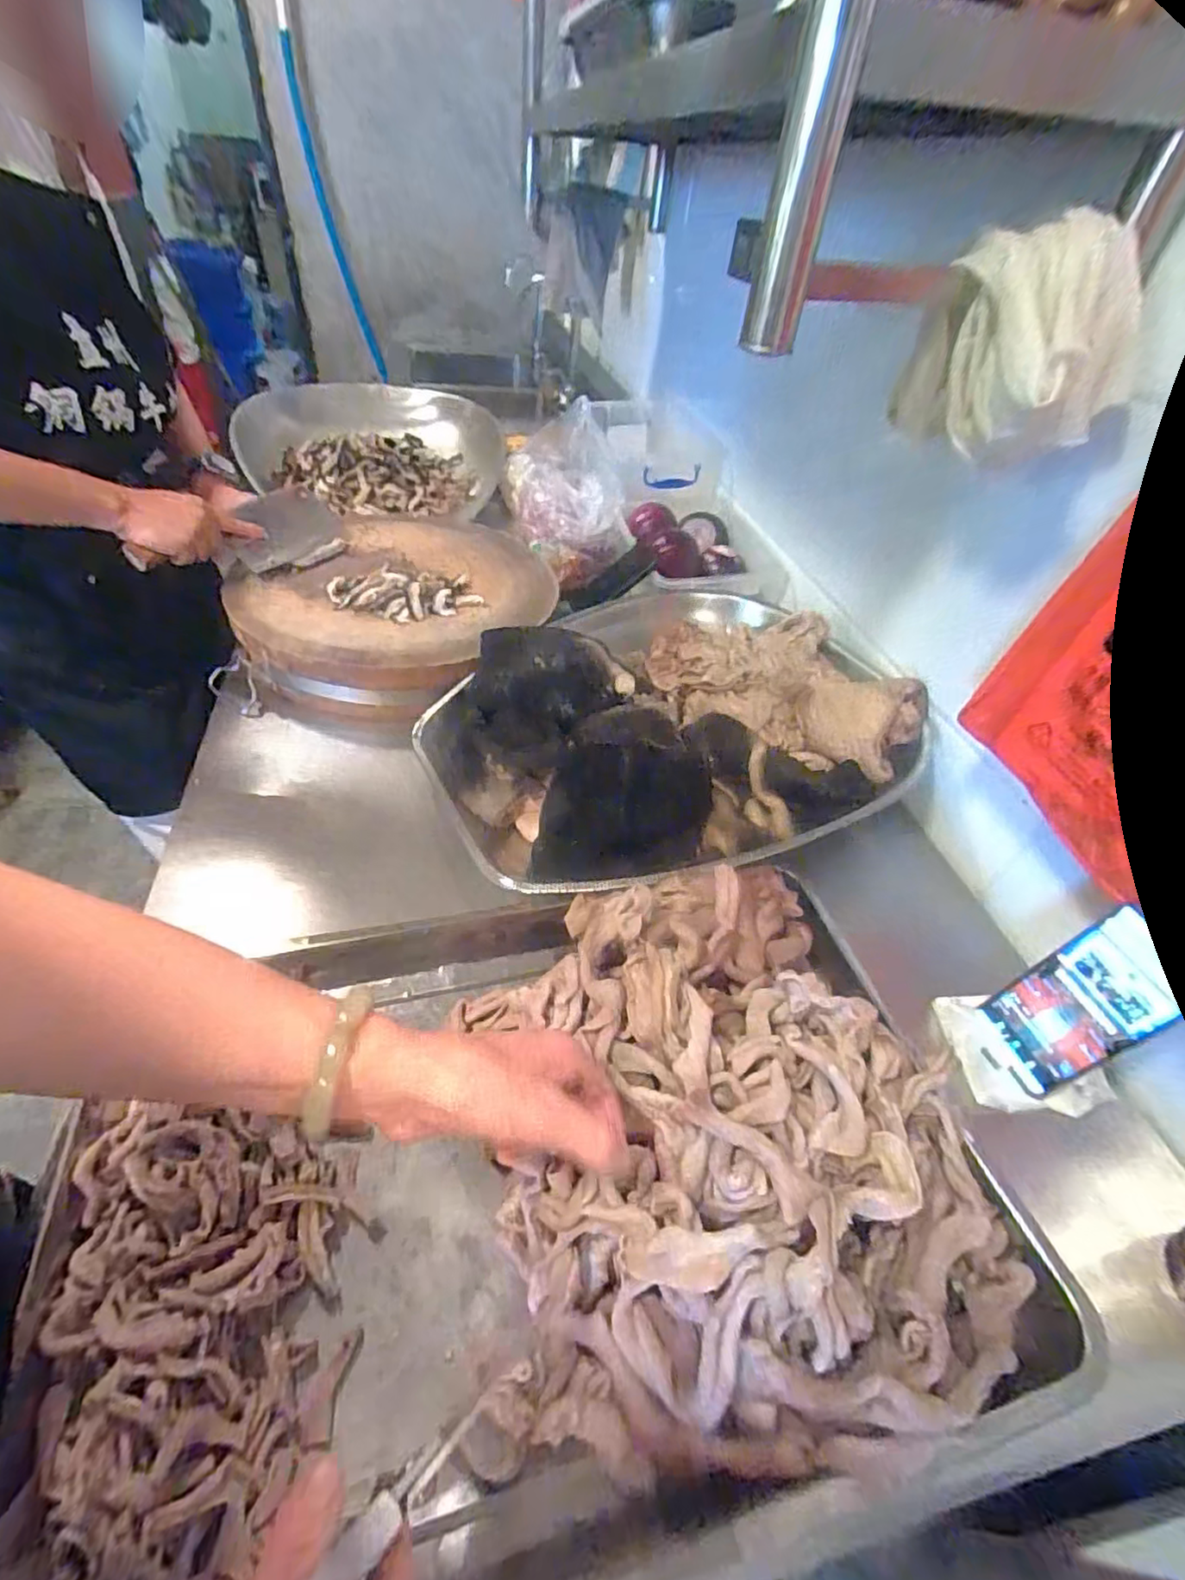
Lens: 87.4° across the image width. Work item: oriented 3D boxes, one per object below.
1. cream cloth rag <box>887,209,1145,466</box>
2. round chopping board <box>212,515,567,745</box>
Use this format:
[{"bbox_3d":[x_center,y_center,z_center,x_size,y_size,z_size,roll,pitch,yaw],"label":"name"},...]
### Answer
[{"bbox_3d":[0.306,-0.318,0.452,0.138,0.133,0.129,23,47,15],"label":"cream cloth rag"},{"bbox_3d":[-0.263,-0.268,0.903,0.387,0.094,0.460,26,48,18],"label":"round chopping board"}]

